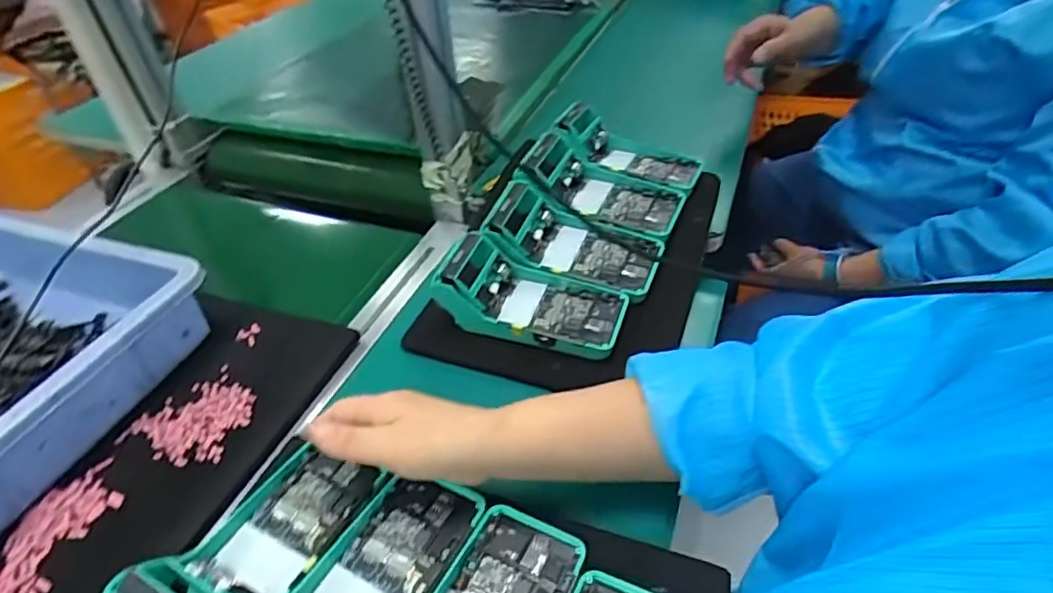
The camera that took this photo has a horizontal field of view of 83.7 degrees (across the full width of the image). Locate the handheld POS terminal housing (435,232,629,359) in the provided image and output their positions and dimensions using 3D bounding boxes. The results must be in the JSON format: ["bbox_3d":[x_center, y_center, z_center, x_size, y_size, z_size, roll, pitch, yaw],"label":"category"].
[{"bbox_3d":[0.007,-0.005,0.551,0.167,0.063,0.078,10,44,16],"label":"handheld POS terminal housing"}]

